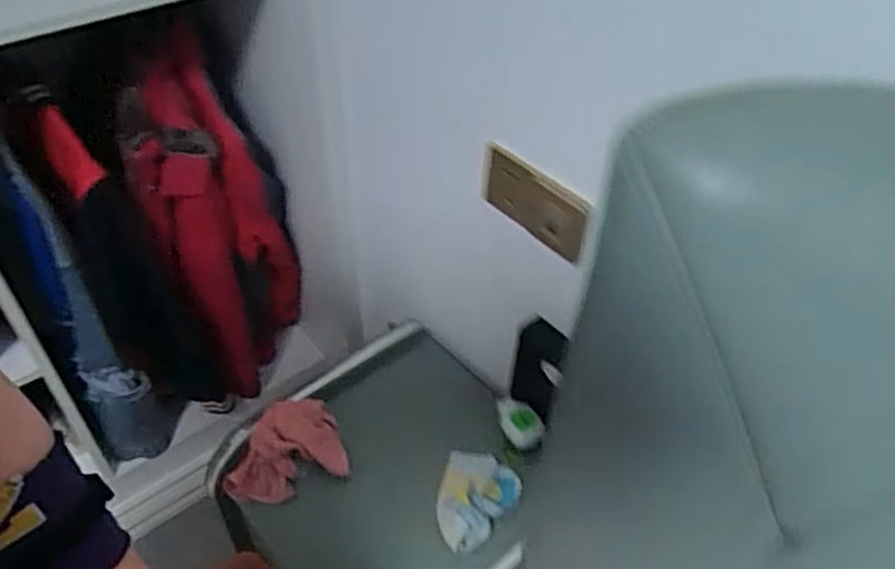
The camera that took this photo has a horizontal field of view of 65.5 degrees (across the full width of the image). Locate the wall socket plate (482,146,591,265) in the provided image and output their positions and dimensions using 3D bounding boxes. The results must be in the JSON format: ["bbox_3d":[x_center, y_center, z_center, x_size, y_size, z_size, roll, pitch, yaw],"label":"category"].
[{"bbox_3d":[0.102,-0.102,0.852,0.014,0.112,0.167,-37,57,-22],"label":"wall socket plate"}]

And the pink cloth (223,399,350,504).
[{"bbox_3d":[-0.241,0.247,1.016,0.164,0.076,0.133,-15,47,-19],"label":"pink cloth"}]

